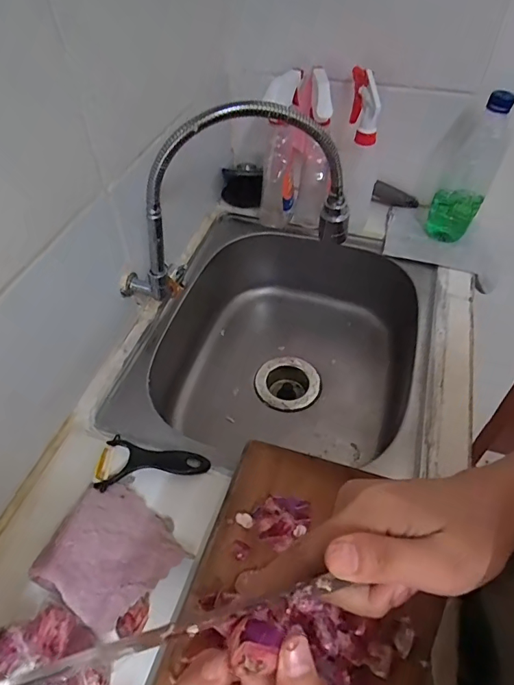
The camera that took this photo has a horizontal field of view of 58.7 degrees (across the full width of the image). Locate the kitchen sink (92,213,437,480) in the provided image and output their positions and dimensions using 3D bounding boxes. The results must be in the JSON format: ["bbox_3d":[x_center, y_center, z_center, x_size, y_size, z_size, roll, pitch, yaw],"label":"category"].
[{"bbox_3d":[0.037,0.034,0.726,0.407,0.197,0.452,12,51,11],"label":"kitchen sink"}]

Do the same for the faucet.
[{"bbox_3d":[-0.028,-0.165,0.545,0.300,0.234,0.049,-10,50,-7],"label":"faucet"}]

